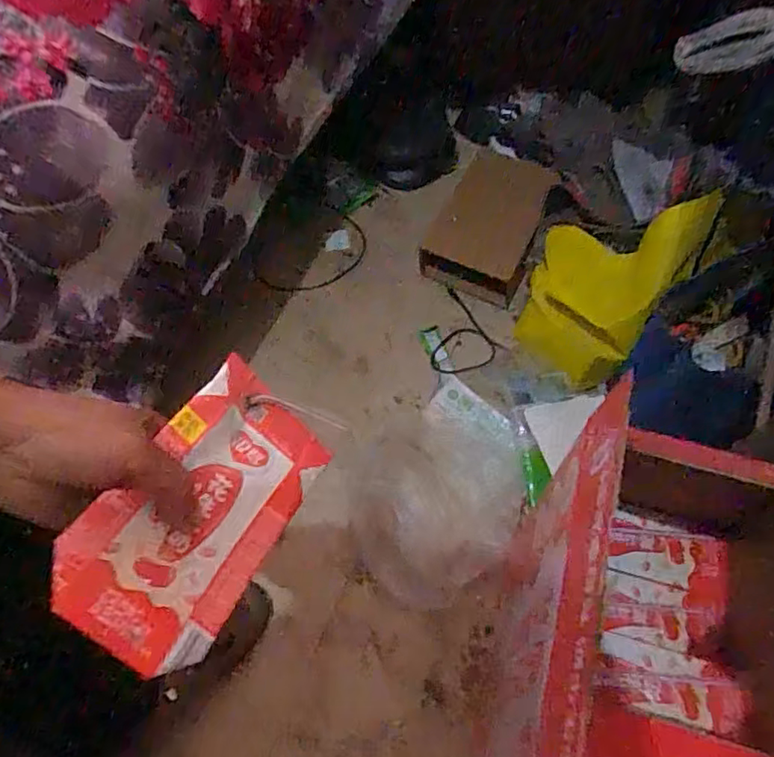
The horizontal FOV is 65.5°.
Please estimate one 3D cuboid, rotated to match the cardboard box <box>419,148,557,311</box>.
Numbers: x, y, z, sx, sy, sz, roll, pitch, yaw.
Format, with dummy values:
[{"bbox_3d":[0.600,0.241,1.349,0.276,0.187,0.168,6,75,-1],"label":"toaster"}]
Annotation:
[{"bbox_3d":[0.143,-0.221,0.869,0.141,0.070,0.240,19,62,7],"label":"cardboard box"}]

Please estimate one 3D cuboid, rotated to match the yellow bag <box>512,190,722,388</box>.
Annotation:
[{"bbox_3d":[0.246,-0.106,0.713,0.156,0.204,0.185,28,63,12],"label":"yellow bag"}]

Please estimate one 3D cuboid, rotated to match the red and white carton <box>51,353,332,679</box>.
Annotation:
[{"bbox_3d":[-0.094,0.068,0.310,0.086,0.011,0.149,50,47,-20],"label":"red and white carton"}]

